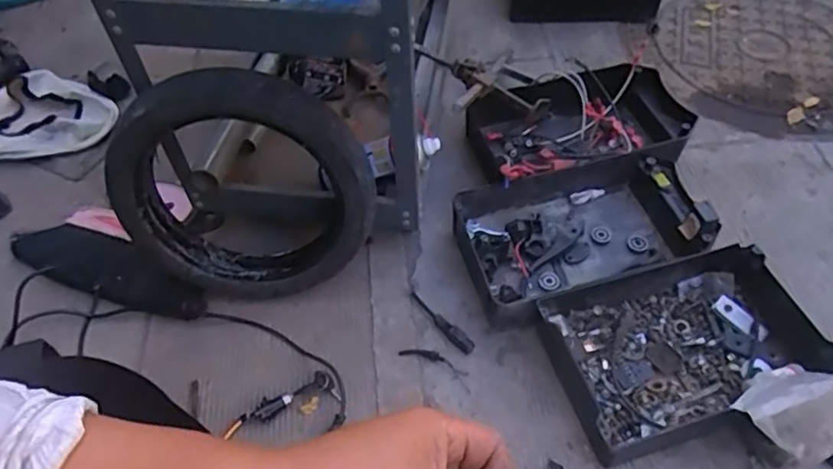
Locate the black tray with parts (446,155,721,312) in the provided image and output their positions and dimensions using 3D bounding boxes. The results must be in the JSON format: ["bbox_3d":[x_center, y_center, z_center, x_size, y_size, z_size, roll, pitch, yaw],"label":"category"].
[{"bbox_3d":[0.254,-0.006,0.943,0.362,0.094,0.231,-13,52,-9],"label":"black tray with parts"}]

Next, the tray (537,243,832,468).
[{"bbox_3d":[0.351,0.150,0.825,0.347,0.081,0.224,-14,52,-10],"label":"tray"}]

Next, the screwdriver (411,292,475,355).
[{"bbox_3d":[0.036,0.125,0.893,0.020,0.026,0.123,-30,56,-22],"label":"screwdriver"}]

